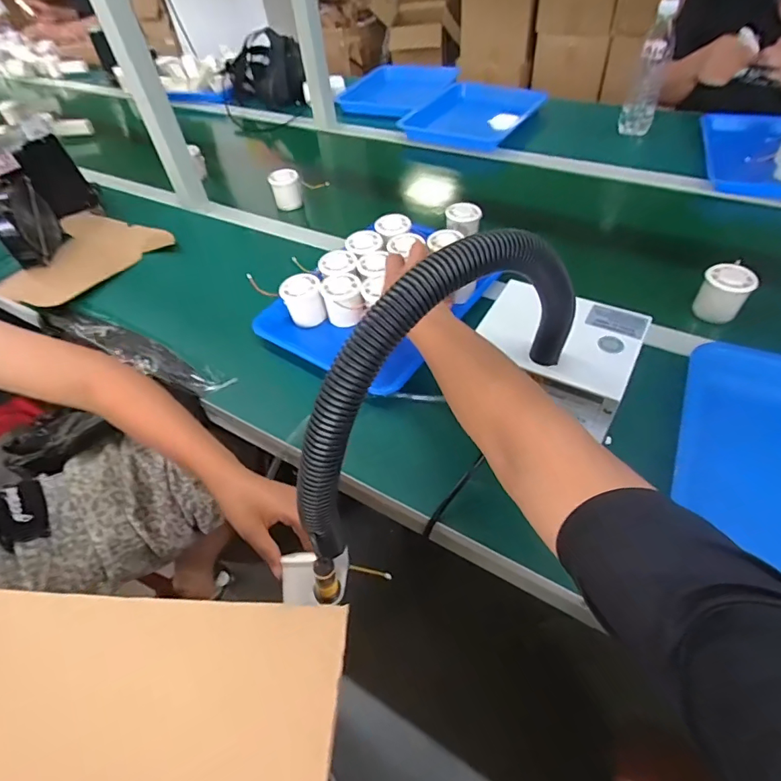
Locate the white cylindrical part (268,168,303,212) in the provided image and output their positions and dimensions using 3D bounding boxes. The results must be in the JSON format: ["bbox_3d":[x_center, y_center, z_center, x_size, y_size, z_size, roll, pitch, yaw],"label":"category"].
[{"bbox_3d":[-0.203,-0.390,0.906,0.052,0.061,0.052,-2,46,2],"label":"white cylindrical part"}]

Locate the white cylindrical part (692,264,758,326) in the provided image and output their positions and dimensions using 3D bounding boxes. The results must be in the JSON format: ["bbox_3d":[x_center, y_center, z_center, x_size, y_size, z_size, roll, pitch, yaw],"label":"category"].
[{"bbox_3d":[0.448,-0.128,0.631,0.055,0.074,0.051,-2,46,2],"label":"white cylindrical part"}]

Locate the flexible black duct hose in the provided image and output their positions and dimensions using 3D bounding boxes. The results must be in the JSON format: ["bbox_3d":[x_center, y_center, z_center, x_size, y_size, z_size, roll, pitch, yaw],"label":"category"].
[{"bbox_3d":[0.046,-0.011,0.360,0.289,0.187,0.045,-37,54,-27],"label":"flexible black duct hose"}]

